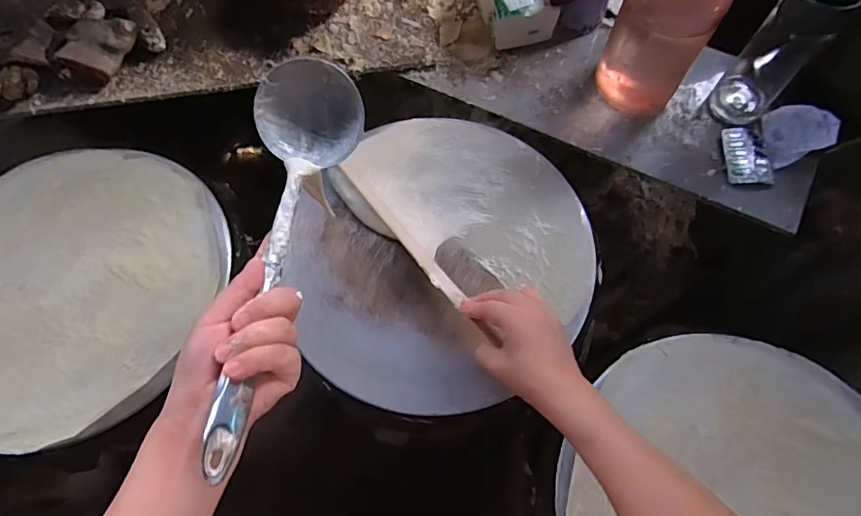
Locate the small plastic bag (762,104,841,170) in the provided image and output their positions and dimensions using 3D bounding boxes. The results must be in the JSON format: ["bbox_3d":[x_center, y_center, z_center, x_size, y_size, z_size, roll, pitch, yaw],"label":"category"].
[{"bbox_3d":[0.450,-0.155,0.587,0.012,0.070,0.076,20,61,-37],"label":"small plastic bag"}]

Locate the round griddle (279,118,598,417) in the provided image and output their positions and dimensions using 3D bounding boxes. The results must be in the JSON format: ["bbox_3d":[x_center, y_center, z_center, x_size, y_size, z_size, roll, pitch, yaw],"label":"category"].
[{"bbox_3d":[0.010,-0.016,0.554,0.351,0.023,0.325,0,66,0],"label":"round griddle"}]

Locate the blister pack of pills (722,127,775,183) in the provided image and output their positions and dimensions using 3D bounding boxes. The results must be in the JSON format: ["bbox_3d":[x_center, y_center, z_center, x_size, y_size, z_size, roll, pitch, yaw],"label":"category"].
[{"bbox_3d":[0.398,-0.129,0.605,0.050,0.012,0.078,3,67,2],"label":"blister pack of pills"}]

